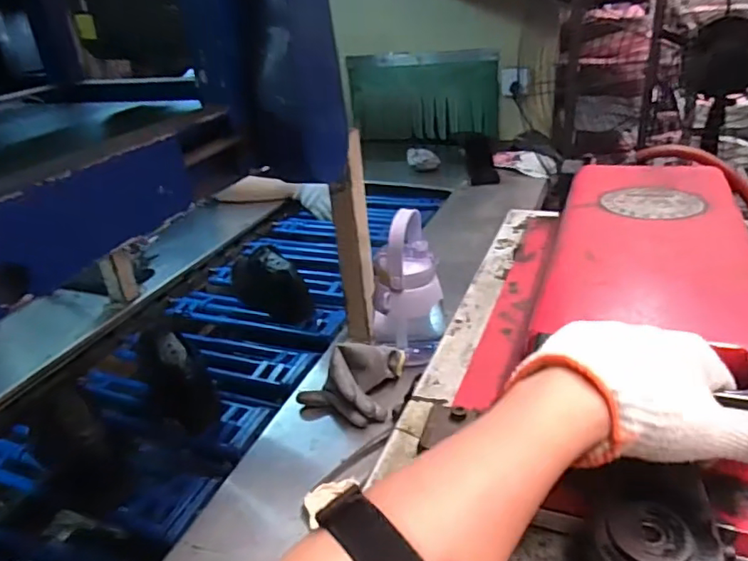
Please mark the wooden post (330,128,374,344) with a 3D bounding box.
[{"bbox_3d":[-0.030,-0.050,0.857,0.053,0.323,0.040,-4,28,5],"label":"wooden post"}]

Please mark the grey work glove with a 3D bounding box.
[{"bbox_3d":[-0.036,0.129,0.776,0.128,0.081,0.112,4,29,18],"label":"grey work glove"}]

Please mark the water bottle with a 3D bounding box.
[{"bbox_3d":[0.049,0.008,0.835,0.104,0.221,0.100,5,30,19],"label":"water bottle"}]

